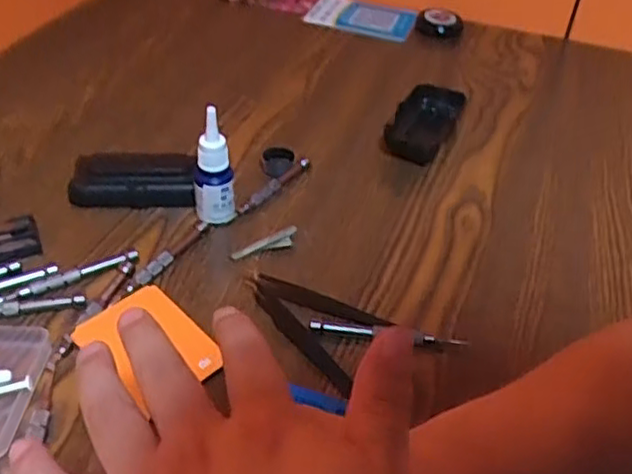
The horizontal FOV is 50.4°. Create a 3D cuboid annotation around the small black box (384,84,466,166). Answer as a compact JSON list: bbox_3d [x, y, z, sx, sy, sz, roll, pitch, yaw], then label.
[{"bbox_3d":[0.103,-0.110,0.629,0.051,0.028,0.106,17,42,14],"label":"small black box"}]

